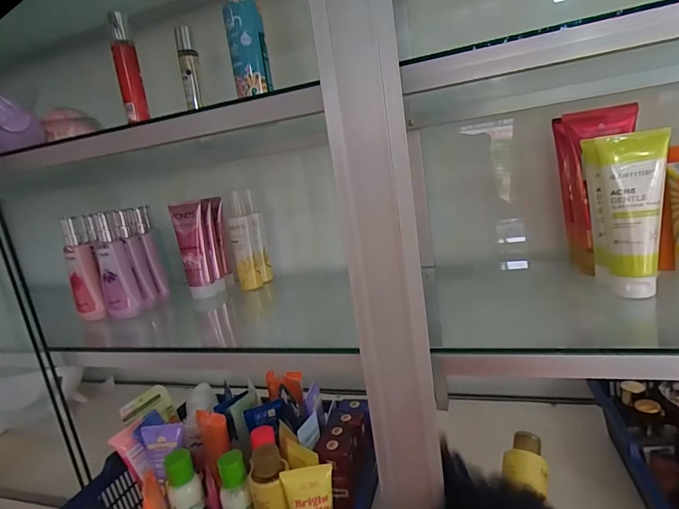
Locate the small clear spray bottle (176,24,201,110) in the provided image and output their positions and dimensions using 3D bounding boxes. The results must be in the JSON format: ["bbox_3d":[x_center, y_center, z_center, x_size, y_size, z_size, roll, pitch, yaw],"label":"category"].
[{"bbox_3d":[-0.219,-0.274,0.575,0.026,0.112,0.018,-12,14,-18],"label":"small clear spray bottle"}]

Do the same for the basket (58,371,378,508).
[{"bbox_3d":[-0.132,0.275,0.485,0.309,0.142,0.220,-4,14,15],"label":"basket"}]

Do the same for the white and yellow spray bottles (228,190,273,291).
[{"bbox_3d":[-0.147,-0.022,0.639,0.051,0.152,0.053,-10,13,-9],"label":"white and yellow spray bottles"}]

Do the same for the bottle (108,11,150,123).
[{"bbox_3d":[-0.275,-0.242,0.509,0.027,0.130,0.019,-13,14,-19],"label":"bottle"}]

